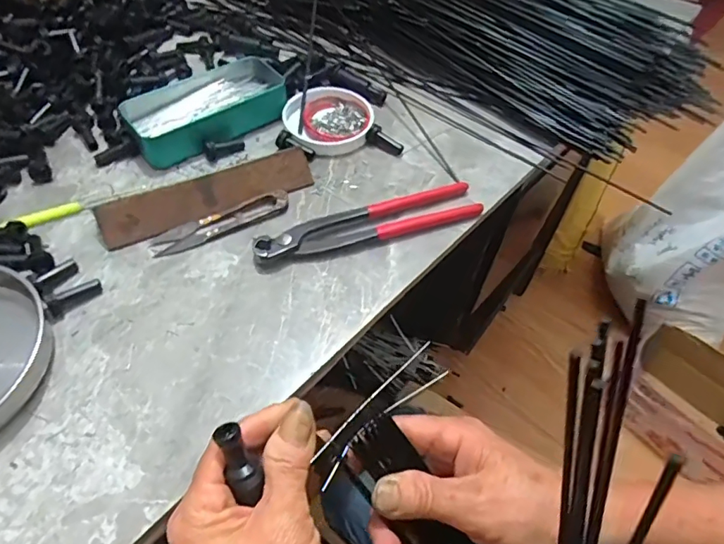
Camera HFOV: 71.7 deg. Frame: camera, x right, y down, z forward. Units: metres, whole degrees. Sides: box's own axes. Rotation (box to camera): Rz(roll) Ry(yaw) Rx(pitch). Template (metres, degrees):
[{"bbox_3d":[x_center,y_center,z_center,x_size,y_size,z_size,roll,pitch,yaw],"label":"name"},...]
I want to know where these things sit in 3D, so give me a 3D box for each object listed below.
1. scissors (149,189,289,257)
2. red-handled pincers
[{"bbox_3d":[-0.117,-0.043,0.422,0.115,0.011,0.026,-24,58,-19],"label":"scissors"},{"bbox_3d":[0.009,-0.039,0.420,0.192,0.017,0.035,-18,56,-15],"label":"red-handled pincers"}]

